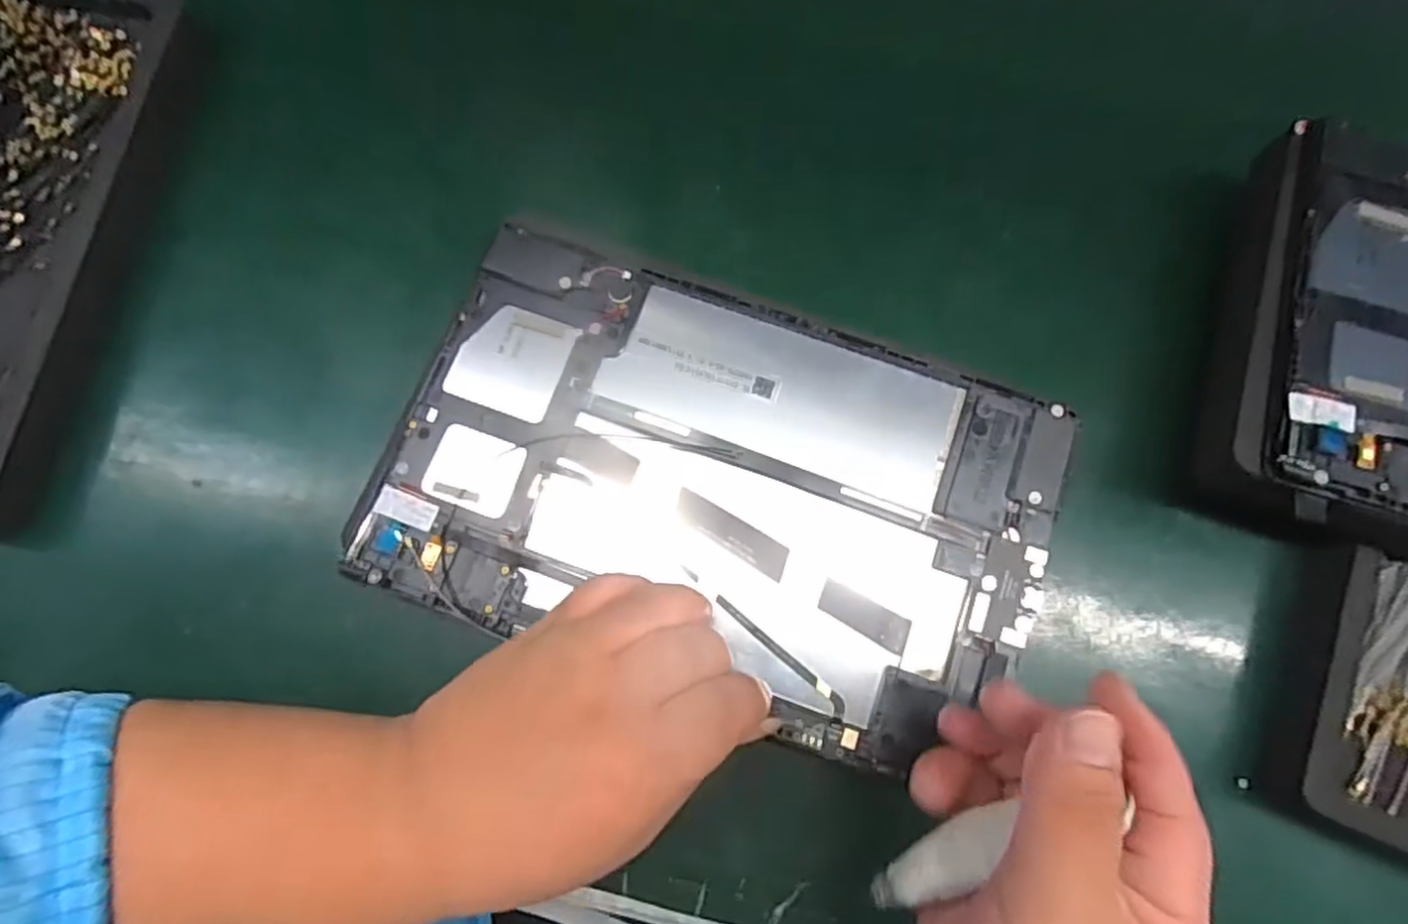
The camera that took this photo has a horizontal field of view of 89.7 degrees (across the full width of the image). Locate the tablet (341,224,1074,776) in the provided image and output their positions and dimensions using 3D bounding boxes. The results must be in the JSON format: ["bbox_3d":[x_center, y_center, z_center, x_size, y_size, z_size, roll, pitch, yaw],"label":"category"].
[{"bbox_3d":[0.005,0.010,0.265,0.237,0.010,0.145,19,79,3],"label":"tablet"}]

